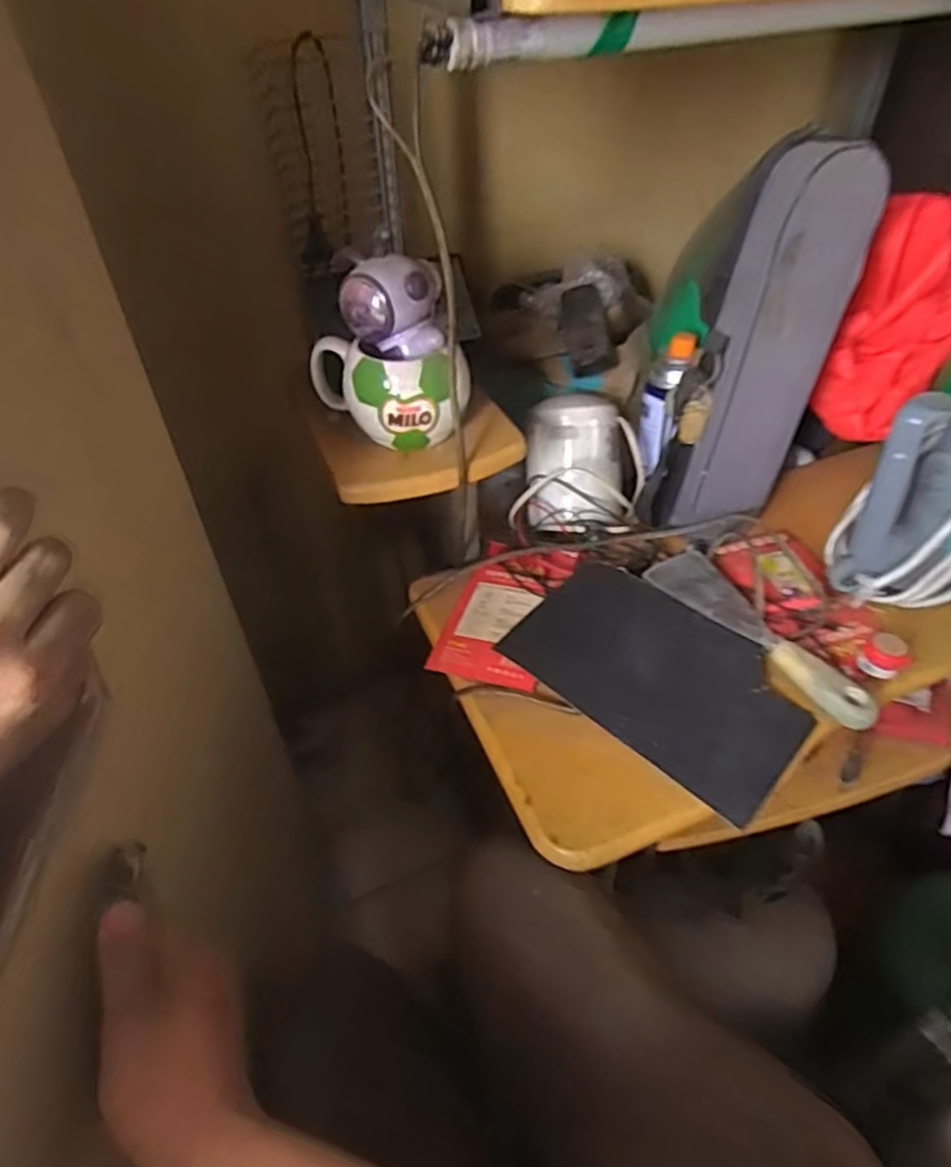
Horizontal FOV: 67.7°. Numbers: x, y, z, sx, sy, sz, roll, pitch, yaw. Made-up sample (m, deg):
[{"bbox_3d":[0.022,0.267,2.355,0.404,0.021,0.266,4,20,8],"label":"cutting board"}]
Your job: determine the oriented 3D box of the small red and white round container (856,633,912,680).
[{"bbox_3d":[0.315,0.055,0.545,0.032,0.023,0.027,30,52,29],"label":"small red and white round container"}]

